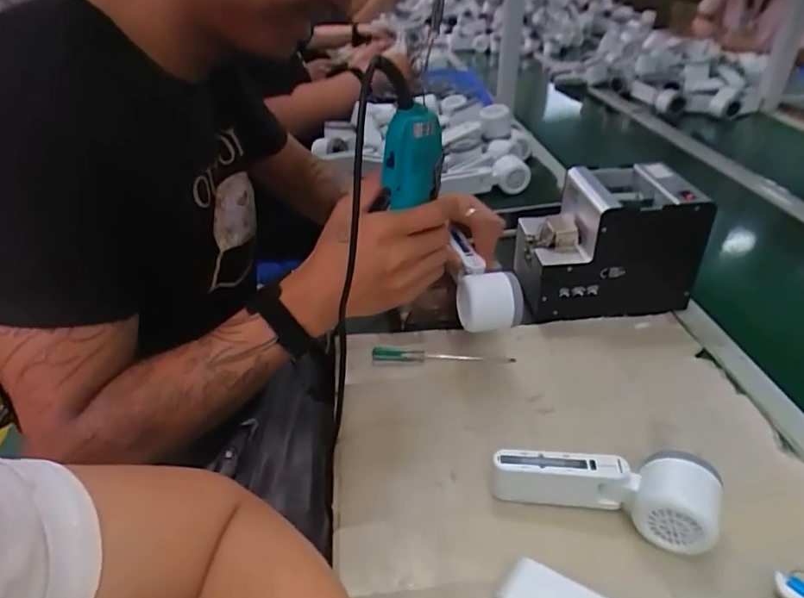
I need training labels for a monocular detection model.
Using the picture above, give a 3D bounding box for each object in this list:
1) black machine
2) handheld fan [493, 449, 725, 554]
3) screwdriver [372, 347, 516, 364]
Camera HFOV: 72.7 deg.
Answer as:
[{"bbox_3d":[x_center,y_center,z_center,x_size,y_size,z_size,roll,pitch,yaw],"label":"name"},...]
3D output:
[{"bbox_3d":[0.235,-0.063,0.645,0.186,0.153,0.119,-2,35,1],"label":"black machine"},{"bbox_3d":[0.153,0.143,0.422,0.156,0.049,0.051,10,35,14],"label":"handheld fan"},{"bbox_3d":[0.044,0.060,0.586,0.151,0.015,0.018,2,33,2],"label":"screwdriver"}]

